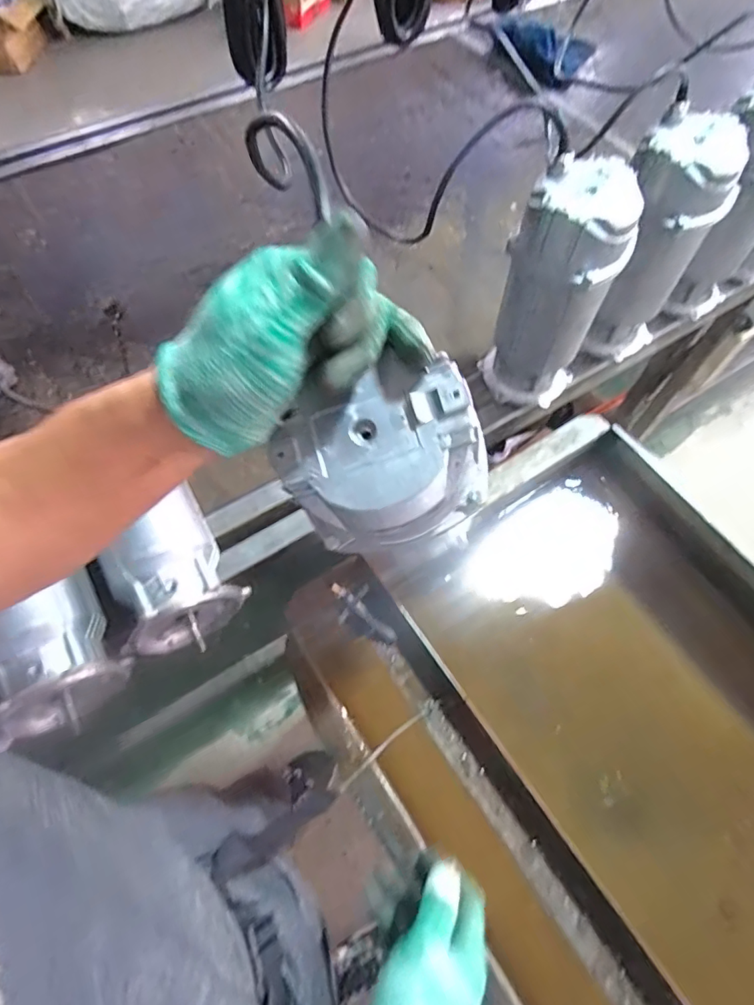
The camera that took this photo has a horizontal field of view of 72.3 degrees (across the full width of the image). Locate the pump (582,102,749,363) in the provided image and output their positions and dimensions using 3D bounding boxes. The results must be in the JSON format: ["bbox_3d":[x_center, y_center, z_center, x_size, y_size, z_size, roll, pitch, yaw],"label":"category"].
[{"bbox_3d":[0.375,-0.344,0.714,0.126,0.287,0.110,-11,64,-5],"label":"pump"}]

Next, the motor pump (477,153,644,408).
[{"bbox_3d":[0.226,-0.260,0.689,0.128,0.316,0.114,34,69,15],"label":"motor pump"}]

